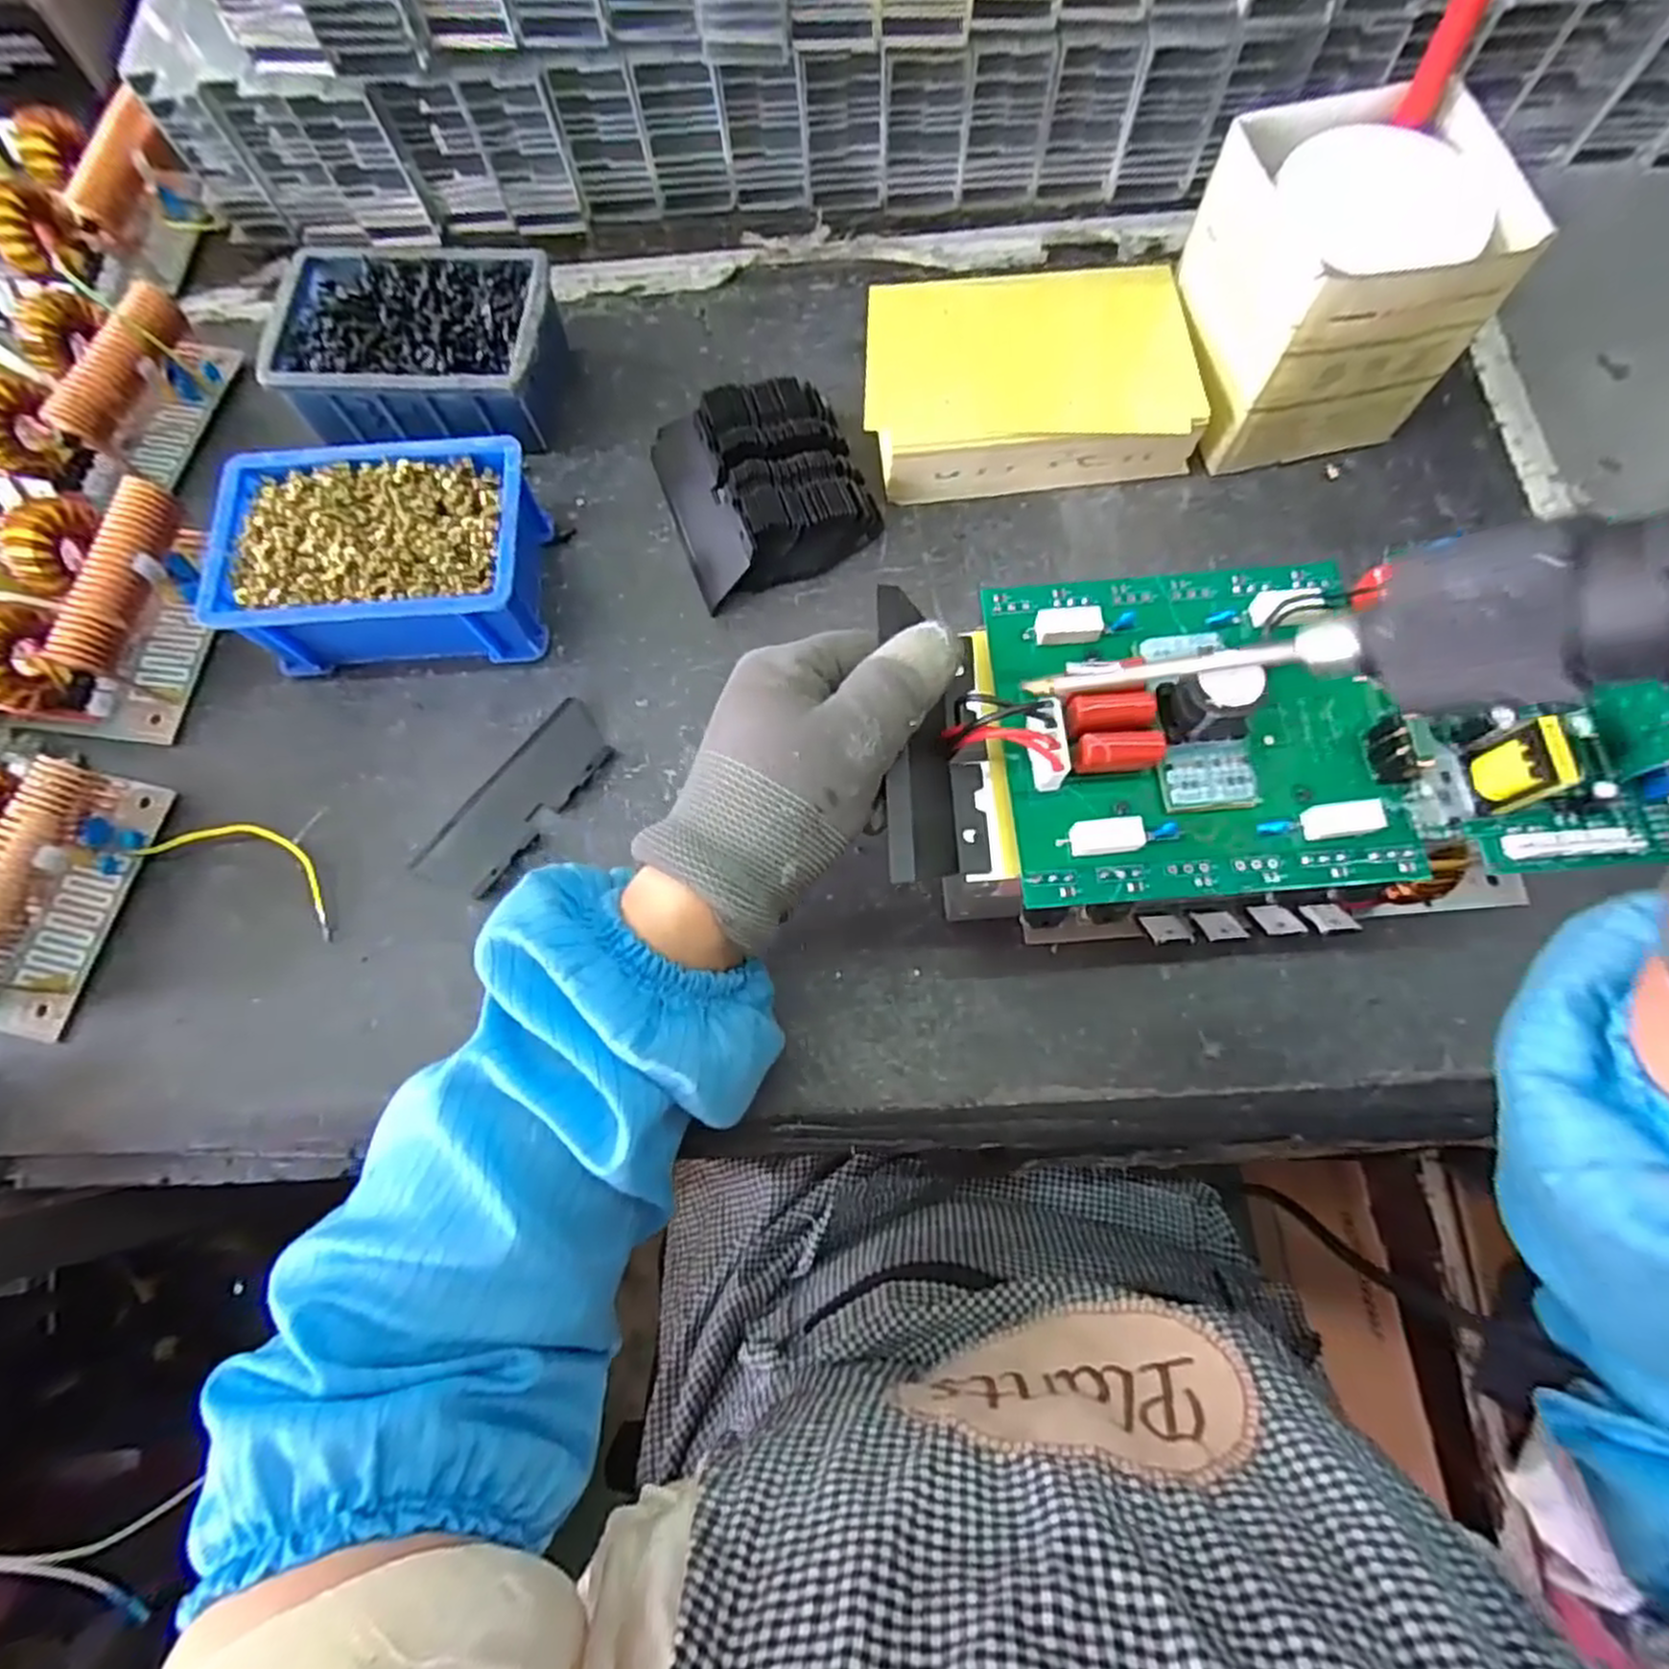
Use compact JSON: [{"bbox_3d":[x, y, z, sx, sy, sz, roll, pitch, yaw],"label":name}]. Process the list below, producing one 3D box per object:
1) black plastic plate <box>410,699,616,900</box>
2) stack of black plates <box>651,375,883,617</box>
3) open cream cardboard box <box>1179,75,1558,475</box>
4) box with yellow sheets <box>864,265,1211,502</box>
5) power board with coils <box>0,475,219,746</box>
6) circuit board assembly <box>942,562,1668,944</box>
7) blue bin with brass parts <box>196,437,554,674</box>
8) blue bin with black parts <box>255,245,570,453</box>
[{"bbox_3d":[-0.154,-0.017,0.378,0.042,0.007,0.107,34,77,12],"label":"black plastic plate"},{"bbox_3d":[-0.040,-0.195,0.419,0.104,0.034,0.119,-21,73,-4],"label":"stack of black plates"},{"bbox_3d":[0.249,-0.276,0.394,0.109,0.111,0.110,-12,73,-1],"label":"open cream cardboard box"},{"bbox_3d":[0.103,-0.246,0.421,0.172,0.051,0.113,-6,73,1],"label":"box with yellow sheets"},{"bbox_3d":[-0.428,-0.121,0.390,0.196,0.053,0.132,9,73,5],"label":"power board with coils"},{"bbox_3d":[0.152,-0.038,0.267,0.232,0.040,0.138,-3,73,2],"label":"circuit board assembly"},{"bbox_3d":[-0.226,-0.139,0.394,0.150,0.056,0.105,-3,73,2],"label":"blue bin with brass parts"},{"bbox_3d":[-0.231,-0.269,0.436,0.151,0.053,0.103,6,73,4],"label":"blue bin with black parts"}]

